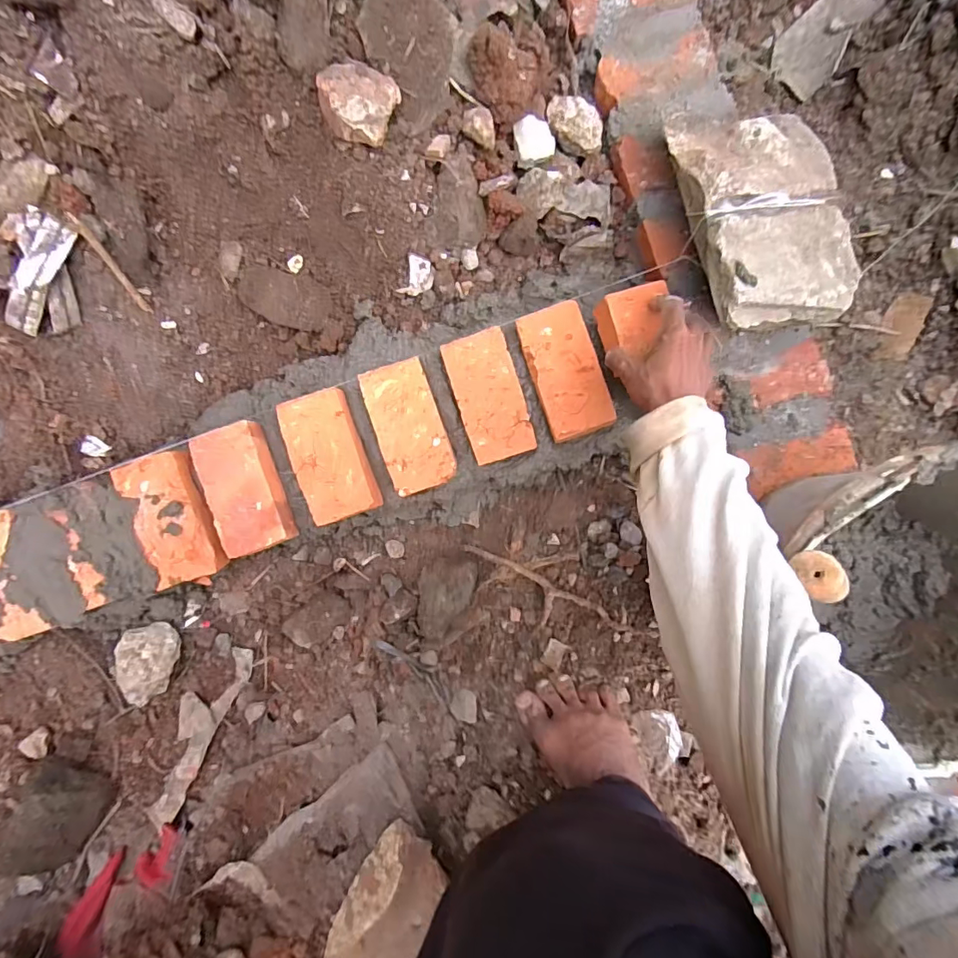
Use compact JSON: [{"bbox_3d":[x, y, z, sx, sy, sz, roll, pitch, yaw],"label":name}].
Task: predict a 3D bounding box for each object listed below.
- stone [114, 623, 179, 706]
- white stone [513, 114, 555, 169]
[{"bbox_3d":[-0.443,0.249,0.665,0.082,0.043,0.109,-7,91,0],"label":"stone"},{"bbox_3d":[0.066,-0.401,0.590,0.044,0.017,0.052,-9,91,0],"label":"white stone"}]

